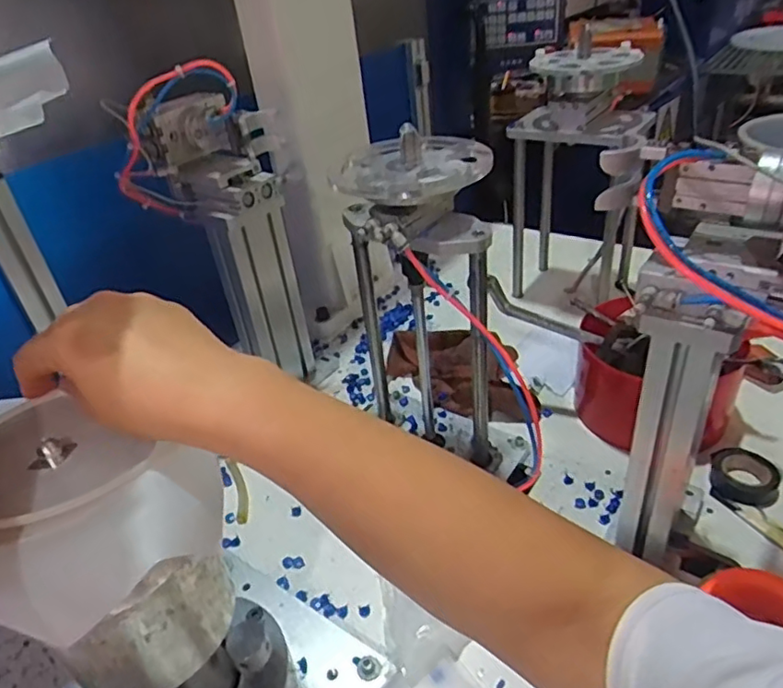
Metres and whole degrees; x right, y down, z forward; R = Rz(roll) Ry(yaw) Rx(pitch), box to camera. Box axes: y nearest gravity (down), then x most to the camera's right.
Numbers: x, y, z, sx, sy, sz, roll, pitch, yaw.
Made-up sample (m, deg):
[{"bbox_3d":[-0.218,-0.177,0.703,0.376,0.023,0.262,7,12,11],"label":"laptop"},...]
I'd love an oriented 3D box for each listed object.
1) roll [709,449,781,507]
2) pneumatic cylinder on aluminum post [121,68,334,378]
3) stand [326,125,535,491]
[{"bbox_3d":[0.369,0.137,0.610,0.059,0.024,0.061,-5,35,3],"label":"roll"},{"bbox_3d":[-0.191,-0.104,0.686,0.162,0.394,0.125,-19,36,-17],"label":"pneumatic cylinder on aluminum post"},{"bbox_3d":[0.046,-0.020,0.581,0.143,0.353,0.120,-10,35,-5],"label":"stand"}]

